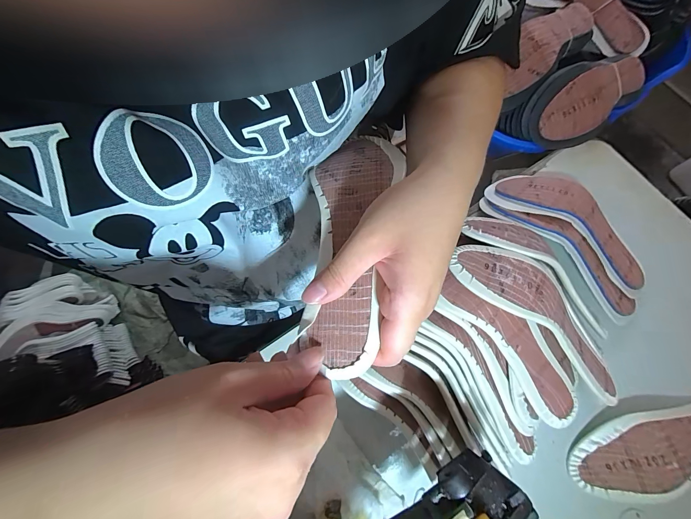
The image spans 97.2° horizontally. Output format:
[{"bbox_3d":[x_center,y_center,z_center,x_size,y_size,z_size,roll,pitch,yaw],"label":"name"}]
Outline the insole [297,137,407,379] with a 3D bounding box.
[{"bbox_3d":[0.005,-0.022,0.229,0.064,0.030,0.204,5,67,1],"label":"insole"}]

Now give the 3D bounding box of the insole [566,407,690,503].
[{"bbox_3d":[0.364,0.206,0.336,0.225,0.033,0.081,-9,73,-4],"label":"insole"}]

